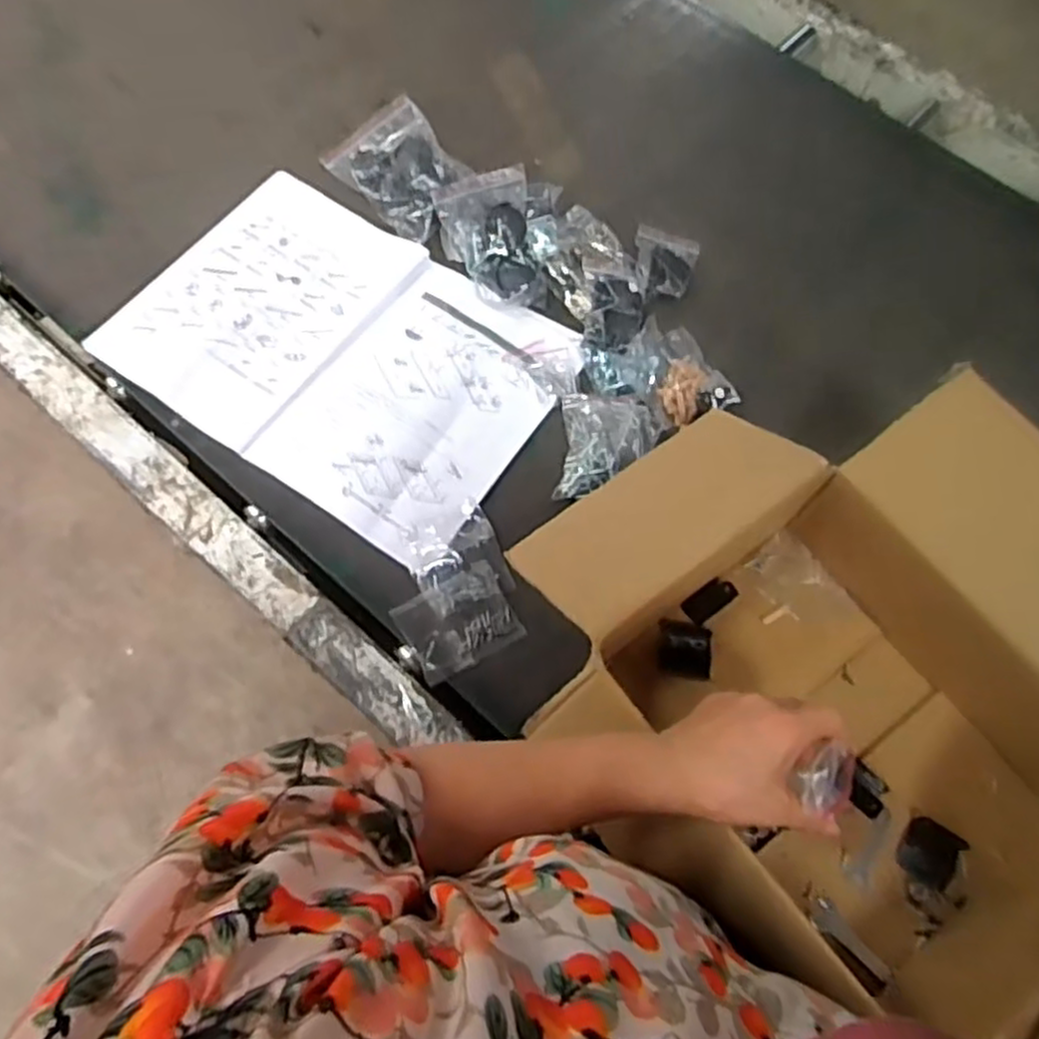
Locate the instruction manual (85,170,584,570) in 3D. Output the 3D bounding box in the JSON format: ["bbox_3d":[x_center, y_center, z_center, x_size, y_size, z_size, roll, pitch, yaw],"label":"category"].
[{"bbox_3d":[-0.169,-0.165,0.735,0.396,0.013,0.284,32,68,11],"label":"instruction manual"}]

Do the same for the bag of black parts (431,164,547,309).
[{"bbox_3d":[-0.025,-0.275,0.748,0.093,0.071,0.113,-18,68,-11],"label":"bag of black parts"}]

